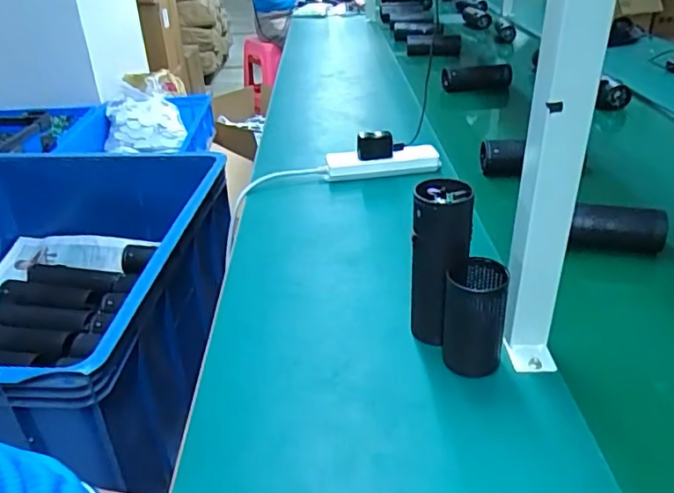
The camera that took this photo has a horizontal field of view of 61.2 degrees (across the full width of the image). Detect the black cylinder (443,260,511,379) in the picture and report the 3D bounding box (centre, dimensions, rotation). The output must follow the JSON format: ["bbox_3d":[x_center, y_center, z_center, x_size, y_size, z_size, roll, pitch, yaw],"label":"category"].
[{"bbox_3d":[0.128,0.069,0.533,0.055,0.107,0.047,7,33,17],"label":"black cylinder"}]

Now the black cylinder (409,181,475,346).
[{"bbox_3d":[0.106,0.022,0.561,0.055,0.167,0.056,-3,32,2],"label":"black cylinder"}]

